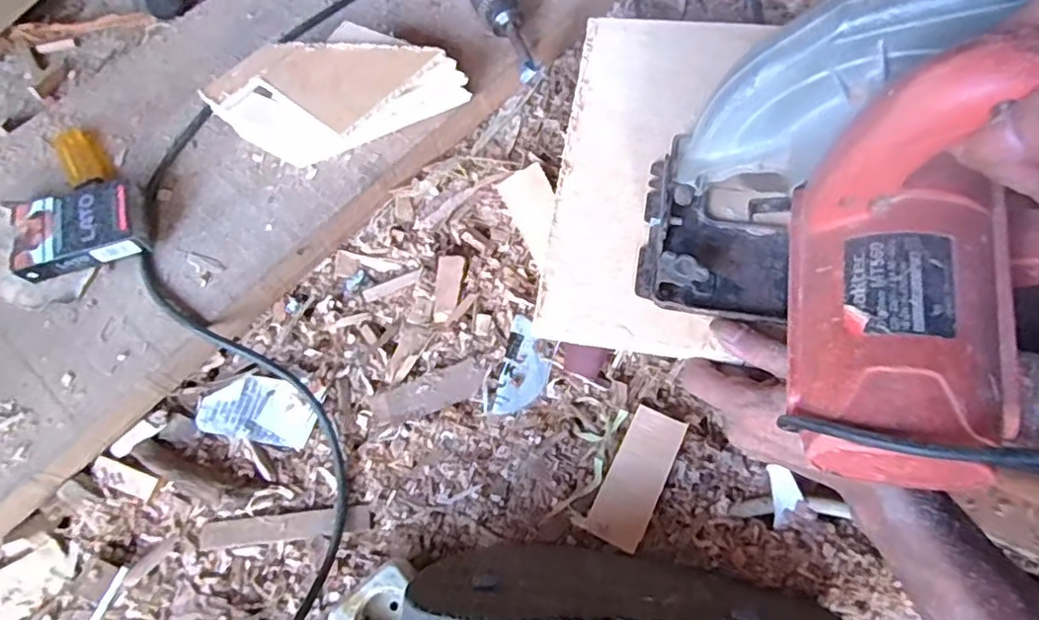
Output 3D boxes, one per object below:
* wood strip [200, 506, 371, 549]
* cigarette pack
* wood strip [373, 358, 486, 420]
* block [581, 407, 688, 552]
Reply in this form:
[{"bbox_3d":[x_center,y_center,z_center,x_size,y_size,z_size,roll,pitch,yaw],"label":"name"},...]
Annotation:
[{"bbox_3d":[-0.163,0.151,0.443,0.114,0.005,0.018,-7,68,-1],"label":"wood strip"},{"bbox_3d":[-0.325,-0.060,0.475,0.089,0.029,0.059,-17,69,-6],"label":"cigarette pack"},{"bbox_3d":[-0.065,0.061,0.468,0.082,0.004,0.030,-20,63,-11],"label":"wood strip"},{"bbox_3d":[0.081,0.112,0.430,0.037,0.009,0.093,26,71,11],"label":"block"}]

